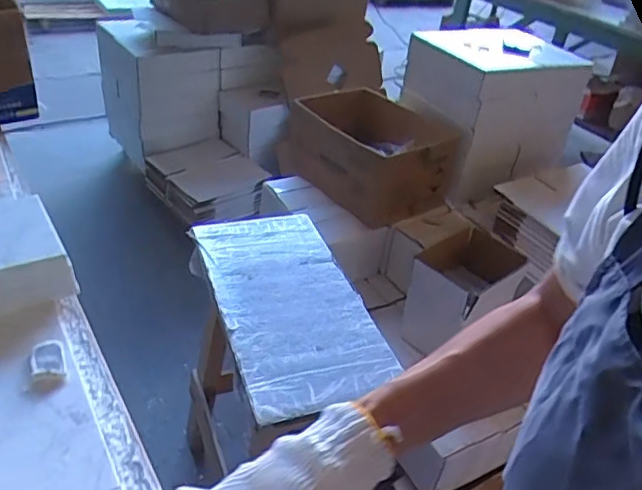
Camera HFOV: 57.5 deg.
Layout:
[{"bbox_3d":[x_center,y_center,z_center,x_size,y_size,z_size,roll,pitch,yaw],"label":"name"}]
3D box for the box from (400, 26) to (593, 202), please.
[{"bbox_3d":[0.508,-0.411,1.736,0.486,0.382,0.287,-19,45,-32],"label":"box"}]

